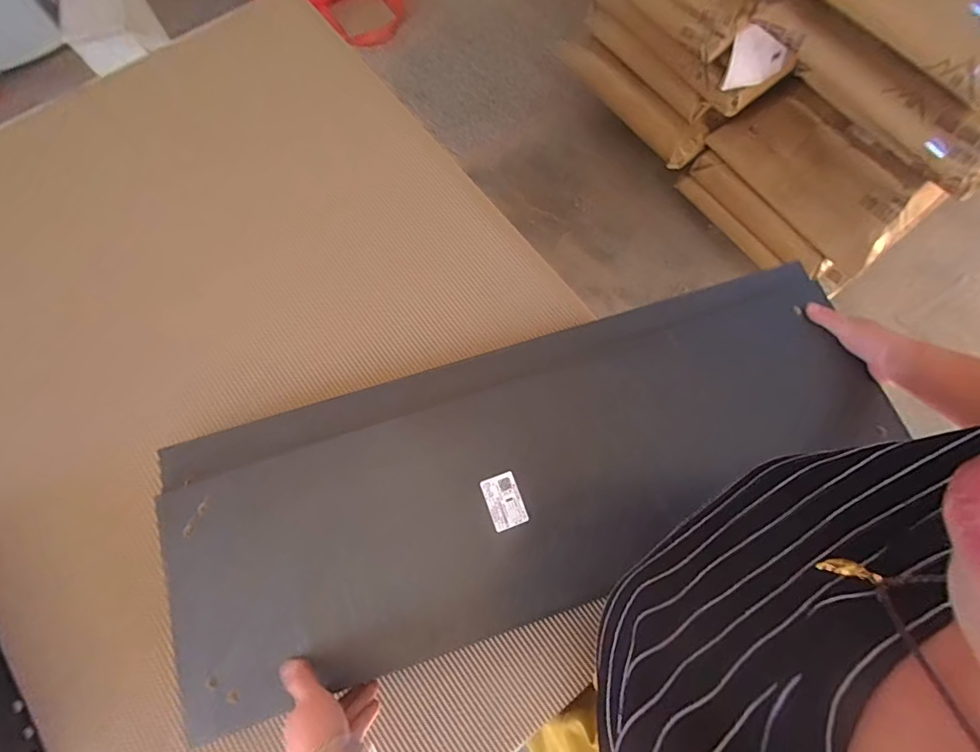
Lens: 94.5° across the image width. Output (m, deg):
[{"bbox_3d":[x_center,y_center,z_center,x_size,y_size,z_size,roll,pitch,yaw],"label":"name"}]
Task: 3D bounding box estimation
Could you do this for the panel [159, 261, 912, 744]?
[{"bbox_3d":[0.051,0.110,0.544,0.844,0.043,0.330,-20,71,-7],"label":"panel"}]

